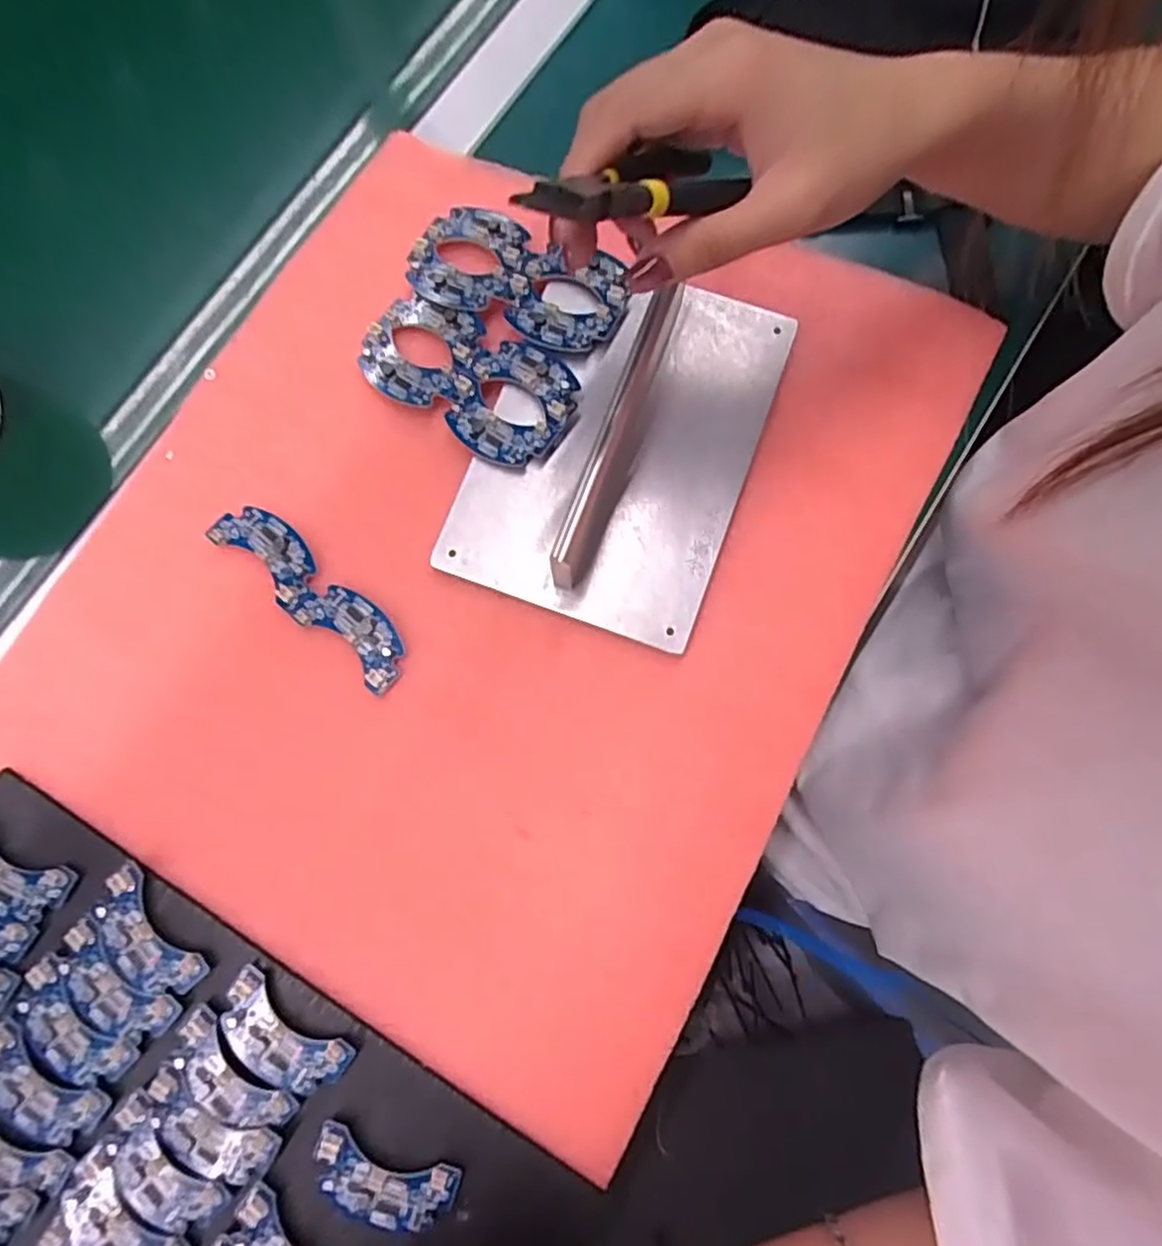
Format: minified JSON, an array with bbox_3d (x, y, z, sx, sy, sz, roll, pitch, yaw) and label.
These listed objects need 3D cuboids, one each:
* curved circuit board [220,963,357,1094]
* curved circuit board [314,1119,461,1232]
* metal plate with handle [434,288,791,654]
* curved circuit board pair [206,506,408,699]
[{"bbox_3d":[-0.140,0.193,0.316,0.064,0.008,0.033,36,82,7],"label":"curved circuit board"},{"bbox_3d":[-0.090,0.251,0.305,0.066,0.007,0.032,18,80,4],"label":"curved circuit board"},{"bbox_3d":[0.021,-0.099,0.368,0.141,0.020,0.197,20,80,5],"label":"metal plate with handle"},{"bbox_3d":[-0.141,-0.017,0.359,0.127,0.007,0.033,42,82,8],"label":"curved circuit board pair"}]

